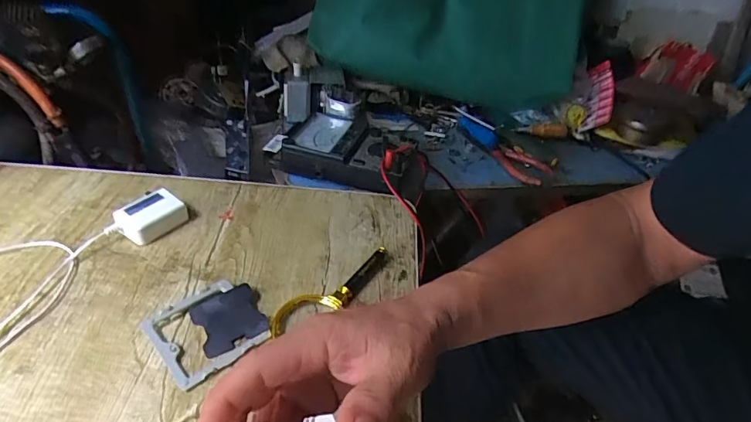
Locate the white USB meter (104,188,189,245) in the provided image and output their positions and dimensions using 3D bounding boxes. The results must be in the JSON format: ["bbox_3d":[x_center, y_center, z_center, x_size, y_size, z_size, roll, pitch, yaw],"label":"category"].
[{"bbox_3d":[-0.248,0.008,0.501,0.046,0.029,0.068,26,44,24],"label":"white USB meter"}]

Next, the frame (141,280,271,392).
[{"bbox_3d":[-0.150,0.106,0.408,0.082,0.009,0.084,-27,49,-34],"label":"frame"}]

